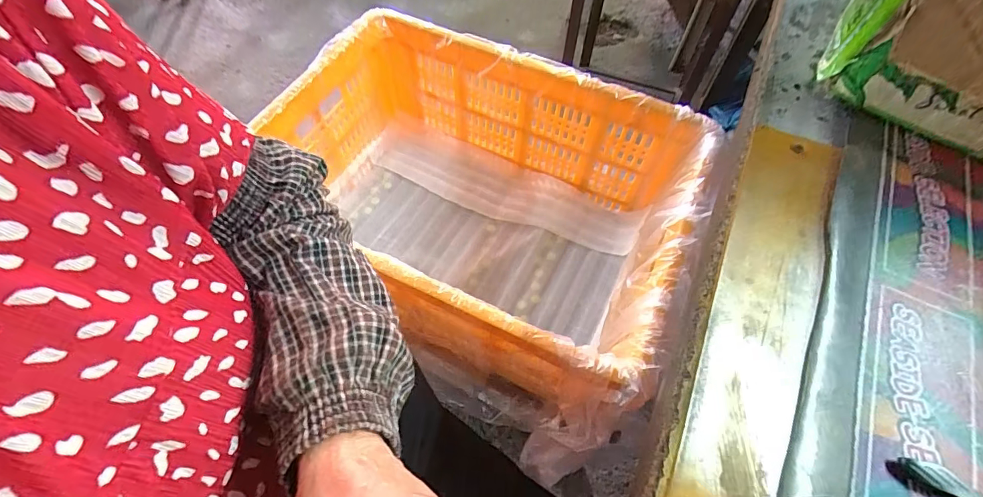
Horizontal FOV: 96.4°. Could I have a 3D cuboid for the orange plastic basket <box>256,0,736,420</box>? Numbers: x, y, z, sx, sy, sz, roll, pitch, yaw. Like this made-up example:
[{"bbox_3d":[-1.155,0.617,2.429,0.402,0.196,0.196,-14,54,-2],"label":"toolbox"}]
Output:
[{"bbox_3d":[-0.029,-0.061,0.576,0.510,0.209,0.363,26,62,13],"label":"orange plastic basket"}]

